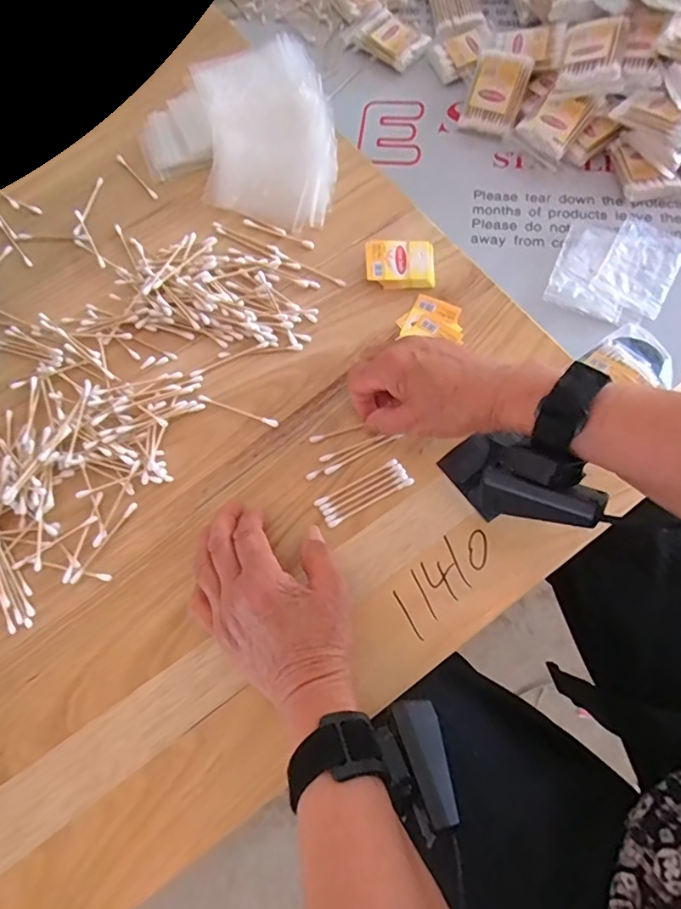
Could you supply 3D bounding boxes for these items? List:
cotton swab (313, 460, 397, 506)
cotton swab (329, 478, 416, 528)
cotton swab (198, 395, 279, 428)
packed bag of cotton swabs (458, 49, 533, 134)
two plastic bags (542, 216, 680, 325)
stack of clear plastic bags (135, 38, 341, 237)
[{"bbox_3d":[0.012,0.021,0.390,0.071,0.004,0.005,-28,73,-7],"label":"cotton swab"},{"bbox_3d":[0.024,0.036,0.386,0.072,0.004,0.005,-28,73,-7],"label":"cotton swab"},{"bbox_3d":[-0.084,-0.037,0.417,0.070,0.004,0.007,20,74,9],"label":"cotton swab"},{"bbox_3d":[0.168,-0.389,0.549,0.056,0.031,0.076,20,115,9],"label":"packed bag of cotton swabs"},{"bbox_3d":[0.272,-0.185,0.502,0.107,0.007,0.129,28,78,13],"label":"two plastic bags"},{"bbox_3d":[-0.088,-0.318,0.489,0.196,0.039,0.171,19,73,8],"label":"stack of clear plastic bags"}]

